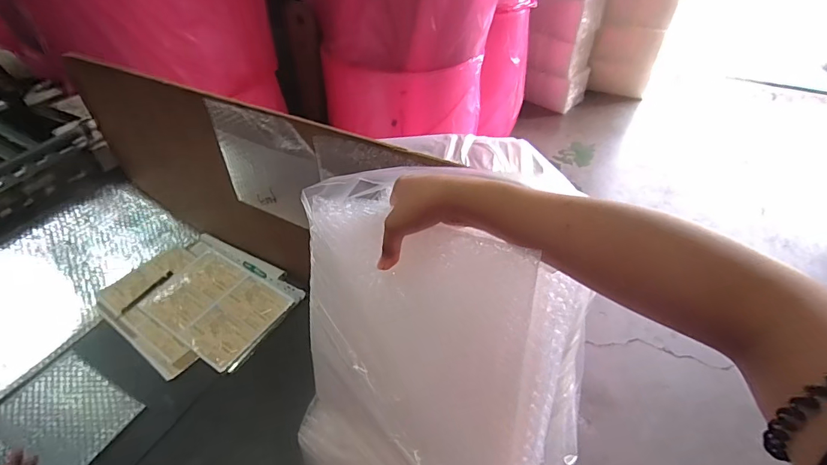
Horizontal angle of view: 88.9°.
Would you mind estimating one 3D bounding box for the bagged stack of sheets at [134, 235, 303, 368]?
[{"bbox_3d":[-0.458,0.146,0.996,0.350,0.009,0.250,25,53,23],"label":"bagged stack of sheets"}]

